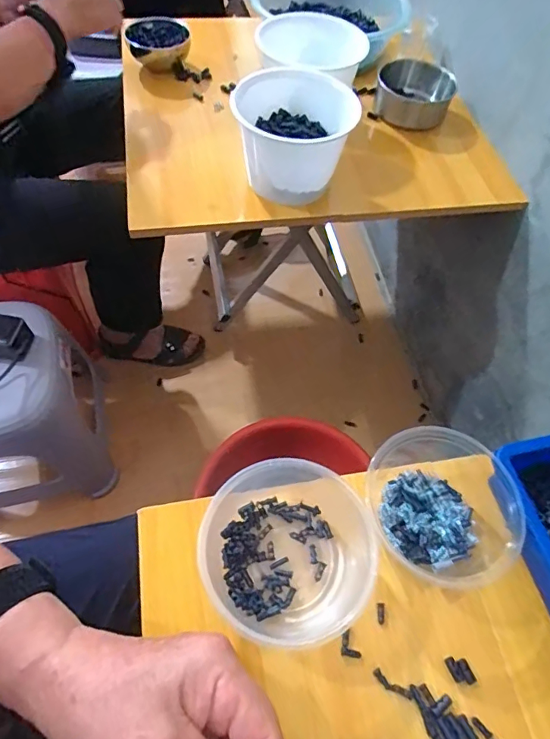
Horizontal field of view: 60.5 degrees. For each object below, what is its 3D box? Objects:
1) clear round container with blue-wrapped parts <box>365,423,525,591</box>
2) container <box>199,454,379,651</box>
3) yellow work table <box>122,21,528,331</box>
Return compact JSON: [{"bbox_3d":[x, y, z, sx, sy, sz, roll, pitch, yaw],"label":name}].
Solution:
[{"bbox_3d":[0.153,0.117,0.440,0.124,0.056,0.117,1,59,-1],"label":"clear round container with blue-wrapped parts"},{"bbox_3d":[0.012,0.152,0.415,0.138,0.056,0.130,1,59,-1],"label":"container"},{"bbox_3d":[0.037,-0.312,1.026,0.614,0.529,0.513,-7,62,-9],"label":"yellow work table"}]

